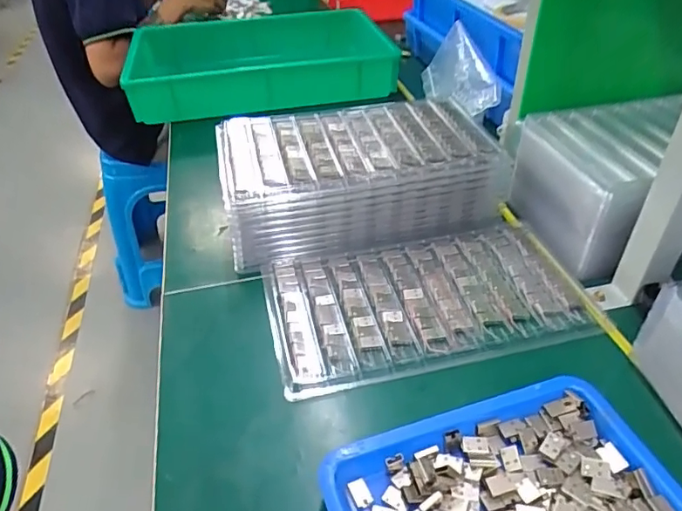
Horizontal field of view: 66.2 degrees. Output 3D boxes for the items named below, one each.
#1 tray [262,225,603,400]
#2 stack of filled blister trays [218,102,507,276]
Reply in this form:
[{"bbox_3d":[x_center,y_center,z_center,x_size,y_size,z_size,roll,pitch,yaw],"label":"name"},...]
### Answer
[{"bbox_3d":[0.075,0.038,0.496,0.279,0.010,0.161,-9,40,-8],"label":"tray"},{"bbox_3d":[0.018,-0.094,0.598,0.295,0.093,0.172,-10,40,-8],"label":"stack of filled blister trays"}]

